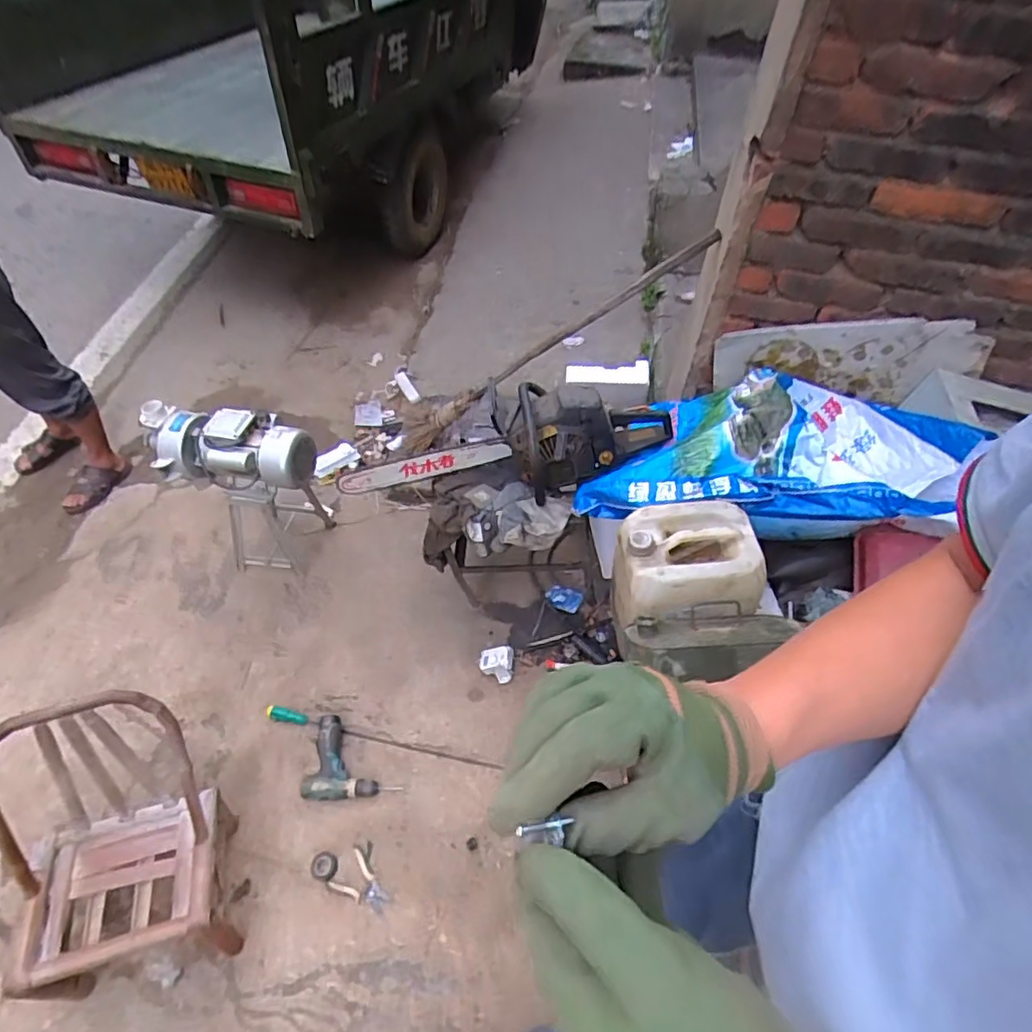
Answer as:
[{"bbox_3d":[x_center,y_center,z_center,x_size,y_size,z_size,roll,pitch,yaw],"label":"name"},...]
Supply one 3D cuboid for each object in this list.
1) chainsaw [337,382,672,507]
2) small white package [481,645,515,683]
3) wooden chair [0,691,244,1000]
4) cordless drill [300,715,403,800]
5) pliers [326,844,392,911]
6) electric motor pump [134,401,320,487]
[{"bbox_3d":[-0.056,-0.166,1.522,0.840,0.235,0.217,-9,48,16],"label":"chainsaw"},{"bbox_3d":[-0.050,0.385,1.607,0.093,0.062,0.084,1,49,2],"label":"small white package"},{"bbox_3d":[-0.796,0.660,1.207,0.362,0.493,0.392,-11,53,-11],"label":"wooden chair"},{"bbox_3d":[-0.400,0.590,1.515,0.221,0.047,0.196,1,51,-2],"label":"cordless drill"},{"bbox_3d":[-0.333,0.809,1.343,0.138,0.020,0.091,32,57,21],"label":"pliers"},{"bbox_3d":[-0.794,-0.178,1.695,0.439,0.188,0.189,11,52,6],"label":"electric motor pump"}]

